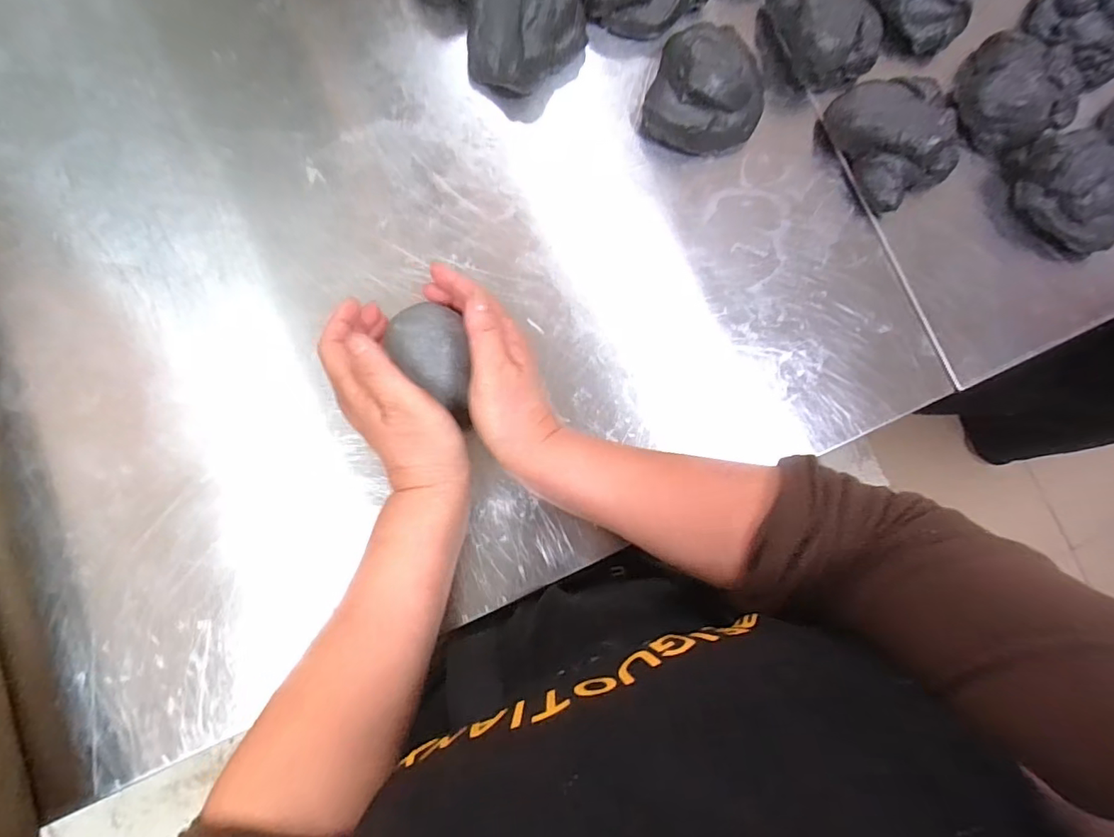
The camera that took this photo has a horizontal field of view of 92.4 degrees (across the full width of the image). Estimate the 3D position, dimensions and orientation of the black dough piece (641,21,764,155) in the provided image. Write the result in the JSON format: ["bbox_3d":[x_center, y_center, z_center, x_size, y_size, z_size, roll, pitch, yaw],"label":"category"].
[{"bbox_3d":[0.123,-0.264,0.424,0.090,0.040,0.103,18,82,-4],"label":"black dough piece"}]

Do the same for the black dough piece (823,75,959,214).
[{"bbox_3d":[0.279,-0.230,0.437,0.089,0.042,0.096,1,83,-6],"label":"black dough piece"}]

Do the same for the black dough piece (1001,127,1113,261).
[{"bbox_3d":[0.430,-0.188,0.443,0.065,0.050,0.106,-23,86,-8],"label":"black dough piece"}]

